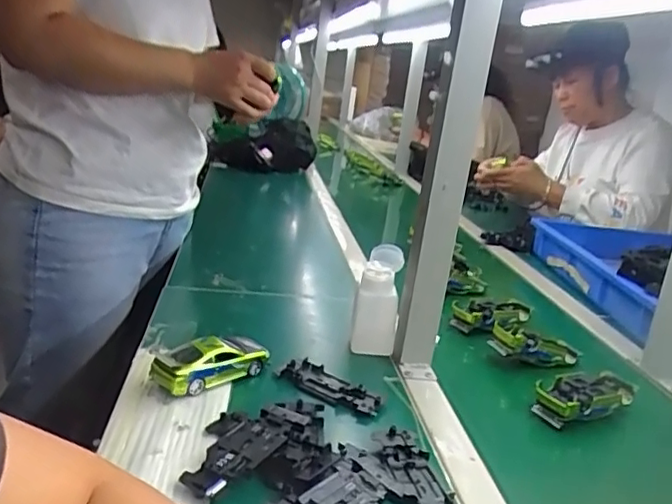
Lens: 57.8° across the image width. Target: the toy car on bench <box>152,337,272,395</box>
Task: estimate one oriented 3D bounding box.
[{"bbox_3d":[-0.133,0.116,0.651,0.124,0.044,0.055,-8,22,-40],"label":"toy car on bench"}]

